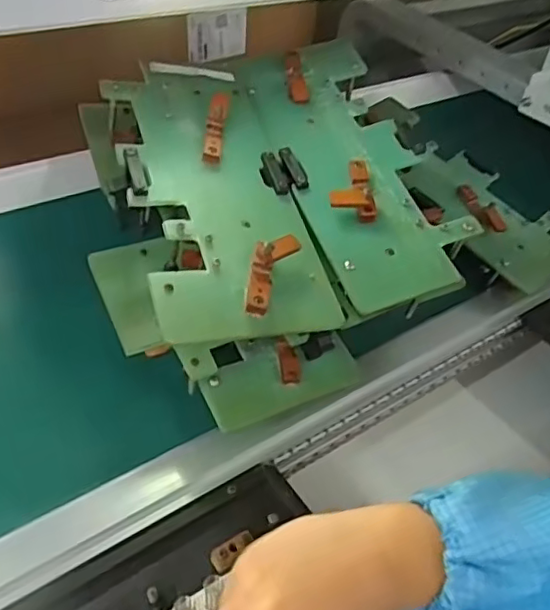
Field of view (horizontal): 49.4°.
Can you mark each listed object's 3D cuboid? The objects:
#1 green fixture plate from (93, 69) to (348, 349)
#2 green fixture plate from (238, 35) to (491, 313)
[{"bbox_3d":[-0.047,-0.094,0.465,0.127,0.026,0.275,-8,58,-17],"label":"green fixture plate"},{"bbox_3d":[0.067,-0.128,0.525,0.126,0.031,0.290,-10,61,-19],"label":"green fixture plate"}]

